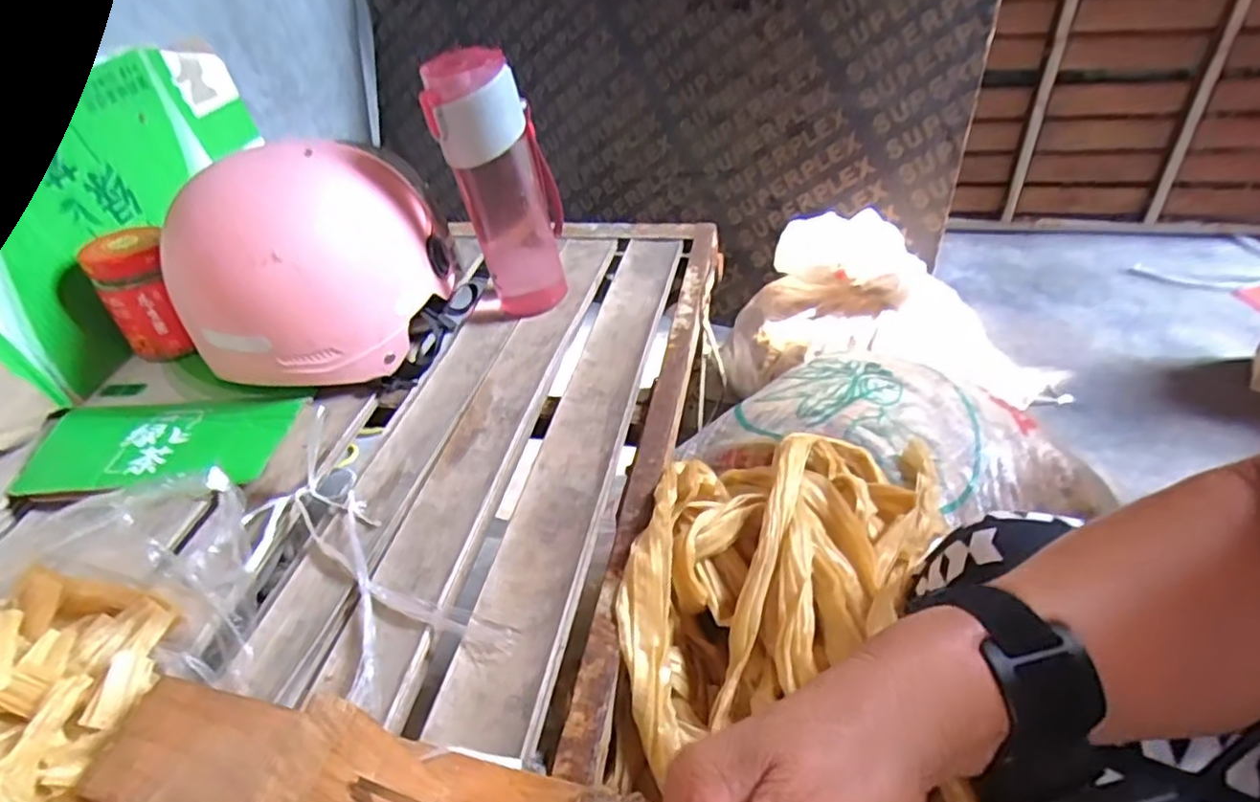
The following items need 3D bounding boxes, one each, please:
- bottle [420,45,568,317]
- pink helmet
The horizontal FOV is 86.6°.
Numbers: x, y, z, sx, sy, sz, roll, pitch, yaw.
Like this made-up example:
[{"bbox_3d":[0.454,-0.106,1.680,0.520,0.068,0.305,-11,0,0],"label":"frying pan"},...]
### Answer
[{"bbox_3d":[-0.109,-0.181,0.582,0.086,0.216,0.068,-3,39,1],"label":"bottle"},{"bbox_3d":[-0.258,-0.119,0.565,0.187,0.170,0.176,-6,39,-3],"label":"pink helmet"}]

